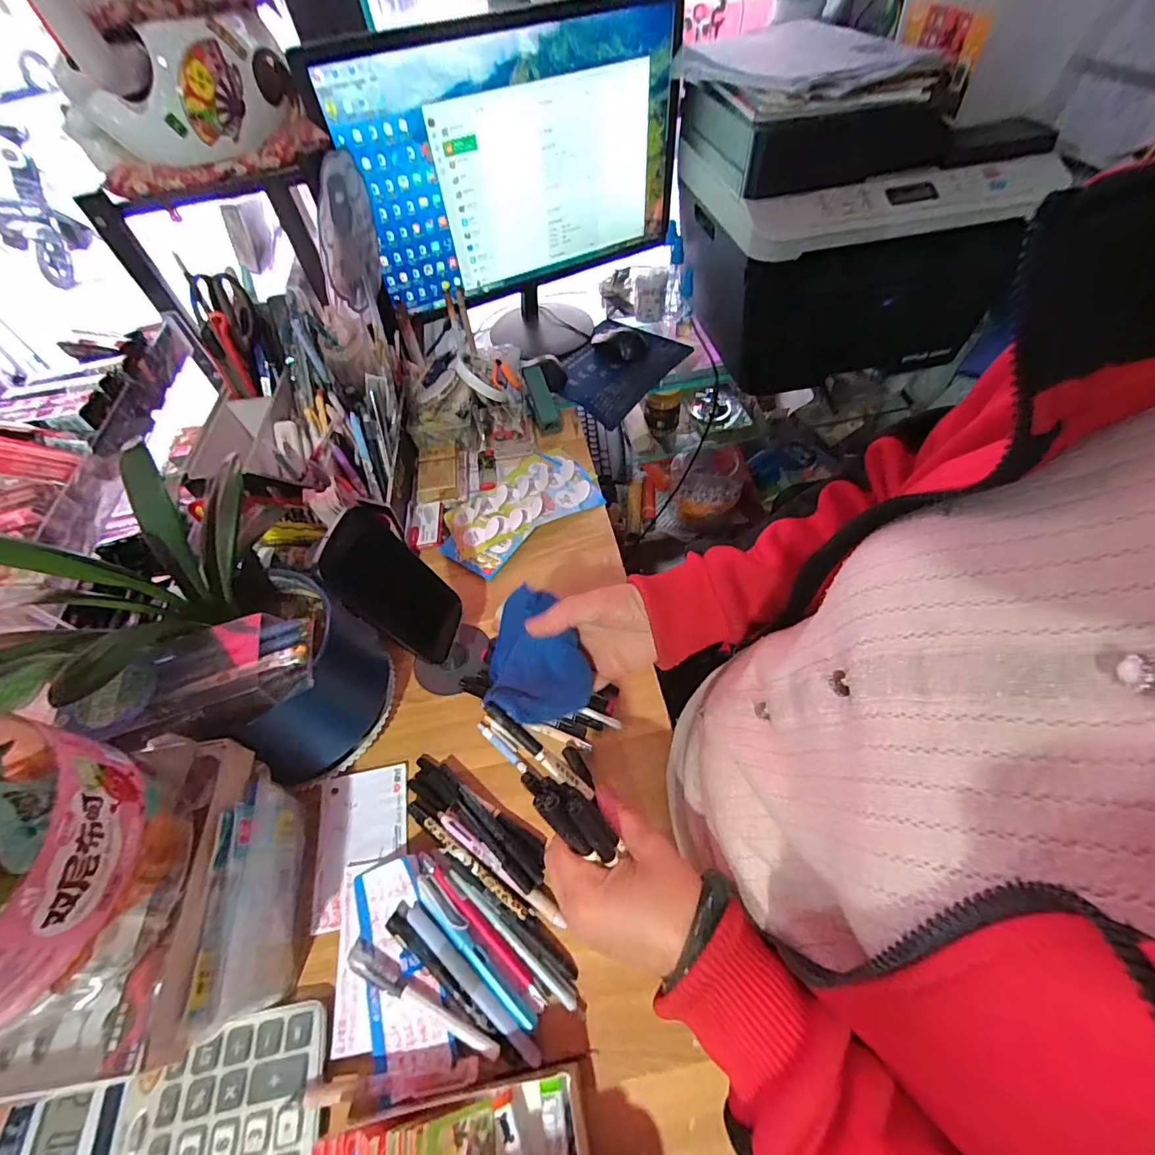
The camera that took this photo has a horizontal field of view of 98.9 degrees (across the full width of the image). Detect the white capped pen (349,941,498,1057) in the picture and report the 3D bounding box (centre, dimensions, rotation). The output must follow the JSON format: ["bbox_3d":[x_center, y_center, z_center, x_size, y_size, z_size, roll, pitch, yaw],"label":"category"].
[{"bbox_3d":[-0.121,0.321,0.376,0.138,0.012,0.018,20,59,18],"label":"white capped pen"}]

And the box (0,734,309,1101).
[{"bbox_3d":[-0.300,0.240,0.372,0.127,0.142,0.185,-11,54,-2],"label":"box"}]

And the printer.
[{"bbox_3d":[0.389,-0.534,0.764,0.408,0.306,0.366,-7,54,1],"label":"printer"}]

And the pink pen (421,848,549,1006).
[{"bbox_3d":[-0.080,0.283,0.405,0.146,0.012,0.012,34,64,26],"label":"pink pen"}]

